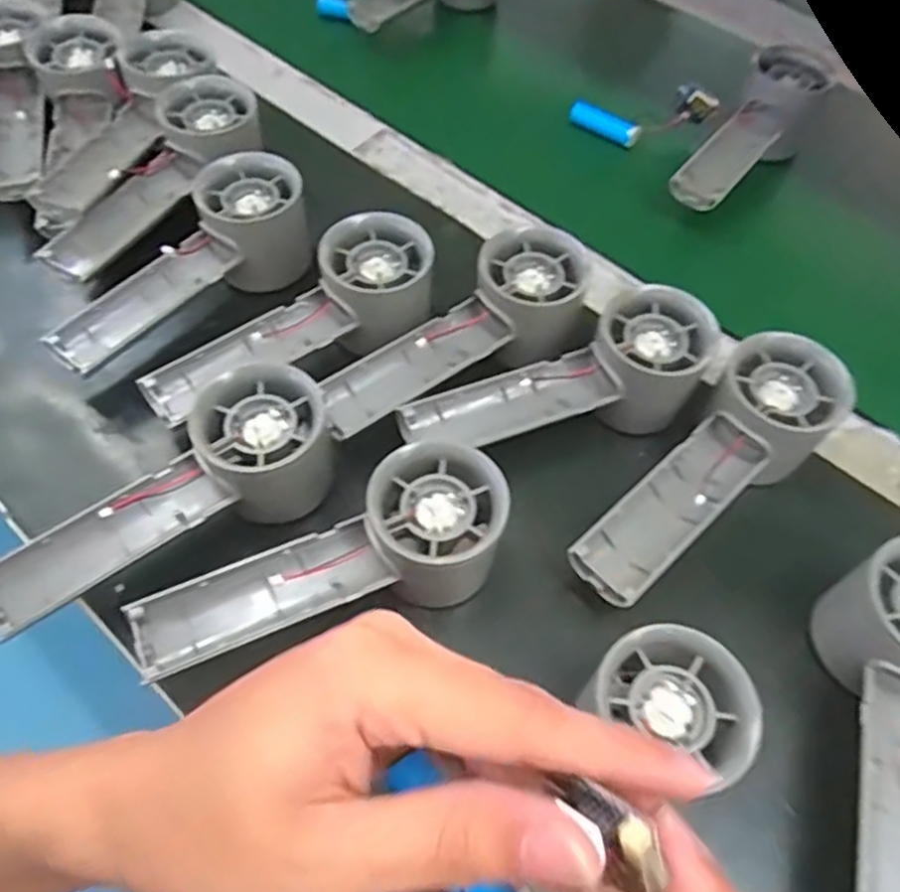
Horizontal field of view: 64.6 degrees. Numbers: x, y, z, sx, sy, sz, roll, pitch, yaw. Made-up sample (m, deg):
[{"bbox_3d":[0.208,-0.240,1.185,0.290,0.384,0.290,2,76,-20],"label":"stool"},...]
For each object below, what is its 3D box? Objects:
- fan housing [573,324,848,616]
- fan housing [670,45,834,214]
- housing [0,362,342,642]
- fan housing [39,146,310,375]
[{"bbox_3d":[0.119,0.013,0.331,0.149,0.057,0.054,-38,68,-24],"label":"fan housing"},{"bbox_3d":[0.203,-0.210,0.484,0.051,0.049,0.154,33,62,16],"label":"fan housing"},{"bbox_3d":[-0.127,0.022,0.315,0.157,0.051,0.050,-28,64,-19],"label":"housing"},{"bbox_3d":[-0.148,-0.098,0.392,0.156,0.055,0.056,-38,68,-24],"label":"fan housing"}]

